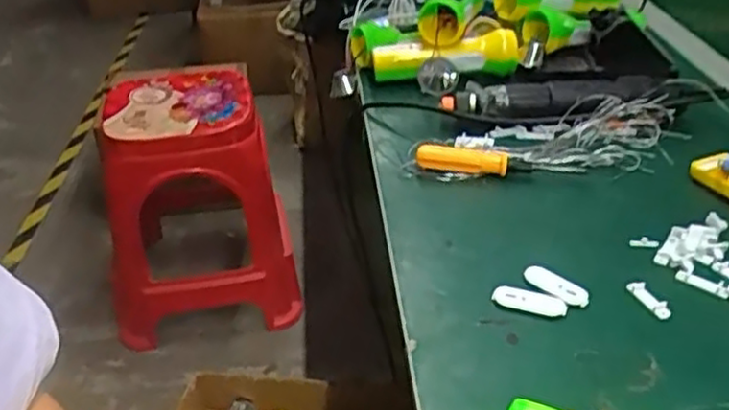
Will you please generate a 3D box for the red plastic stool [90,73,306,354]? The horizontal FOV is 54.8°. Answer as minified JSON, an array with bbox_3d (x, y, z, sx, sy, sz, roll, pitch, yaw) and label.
[{"bbox_3d":[-0.370,-0.008,1.539,0.378,0.484,0.331,-7,34,-7],"label":"red plastic stool"}]

